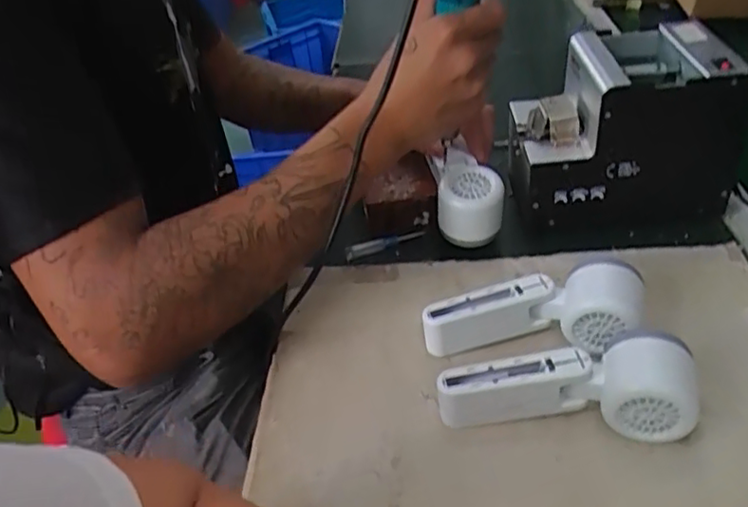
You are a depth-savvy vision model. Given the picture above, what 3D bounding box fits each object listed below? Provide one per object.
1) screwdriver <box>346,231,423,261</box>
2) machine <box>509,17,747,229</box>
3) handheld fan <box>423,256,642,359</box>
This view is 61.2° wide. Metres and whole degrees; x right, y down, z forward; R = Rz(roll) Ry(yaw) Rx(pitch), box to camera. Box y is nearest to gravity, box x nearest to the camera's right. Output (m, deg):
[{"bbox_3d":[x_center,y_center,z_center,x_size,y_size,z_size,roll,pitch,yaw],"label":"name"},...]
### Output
[{"bbox_3d":[0.010,-0.010,0.605,0.077,0.008,0.012,-18,39,-13],"label":"screwdriver"},{"bbox_3d":[0.225,-0.115,0.588,0.175,0.147,0.129,-3,38,5],"label":"machine"},{"bbox_3d":[0.121,0.046,0.481,0.166,0.051,0.051,-5,38,3],"label":"handheld fan"}]

